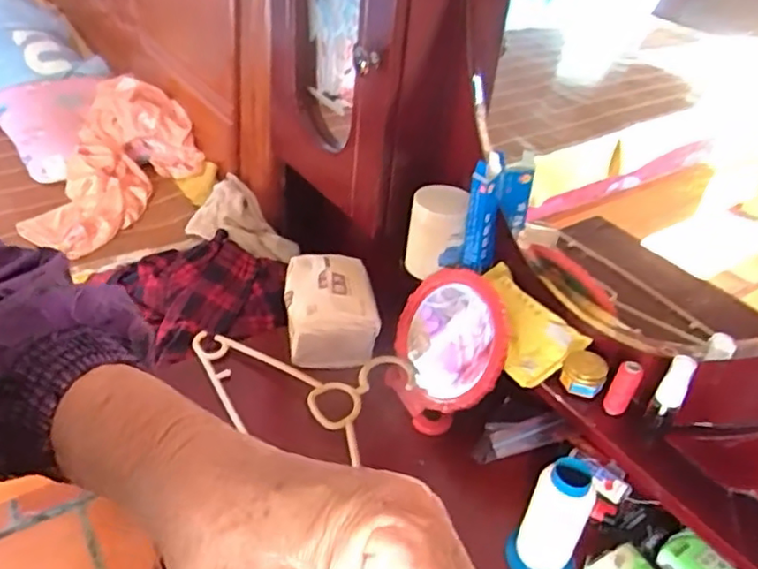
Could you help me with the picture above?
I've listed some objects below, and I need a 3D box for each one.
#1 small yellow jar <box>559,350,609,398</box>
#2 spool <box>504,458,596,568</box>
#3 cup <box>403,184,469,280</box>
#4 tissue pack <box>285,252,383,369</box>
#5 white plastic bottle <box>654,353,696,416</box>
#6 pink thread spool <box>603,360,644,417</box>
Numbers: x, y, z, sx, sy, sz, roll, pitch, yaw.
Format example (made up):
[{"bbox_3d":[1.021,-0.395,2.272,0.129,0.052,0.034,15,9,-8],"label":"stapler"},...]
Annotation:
[{"bbox_3d":[0.194,0.083,0.608,0.039,0.025,0.040,3,36,-2],"label":"small yellow jar"},{"bbox_3d":[0.148,0.202,0.540,0.054,0.119,0.046,23,40,23],"label":"spool"},{"bbox_3d":[0.065,-0.061,0.735,0.061,0.084,0.074,10,37,6],"label":"cup"},{"bbox_3d":[-0.059,0.027,0.769,0.103,0.068,0.137,-2,37,-10],"label":"tissue pack"},{"bbox_3d":[0.249,0.082,0.537,0.020,0.055,0.020,24,25,27],"label":"white plastic bottle"},{"bbox_3d":[0.221,0.094,0.581,0.021,0.054,0.018,27,42,27],"label":"pink thread spool"}]

